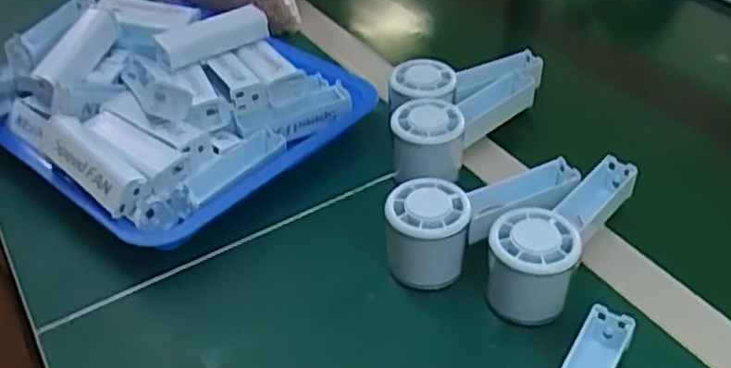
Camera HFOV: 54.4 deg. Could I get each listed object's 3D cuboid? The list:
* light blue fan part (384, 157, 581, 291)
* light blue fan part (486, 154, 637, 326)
[{"bbox_3d":[0.085,0.022,0.516,0.153,0.064,0.051,-20,44,-21],"label":"light blue fan part"},{"bbox_3d":[0.139,0.029,0.499,0.053,0.057,0.147,25,47,28],"label":"light blue fan part"}]

